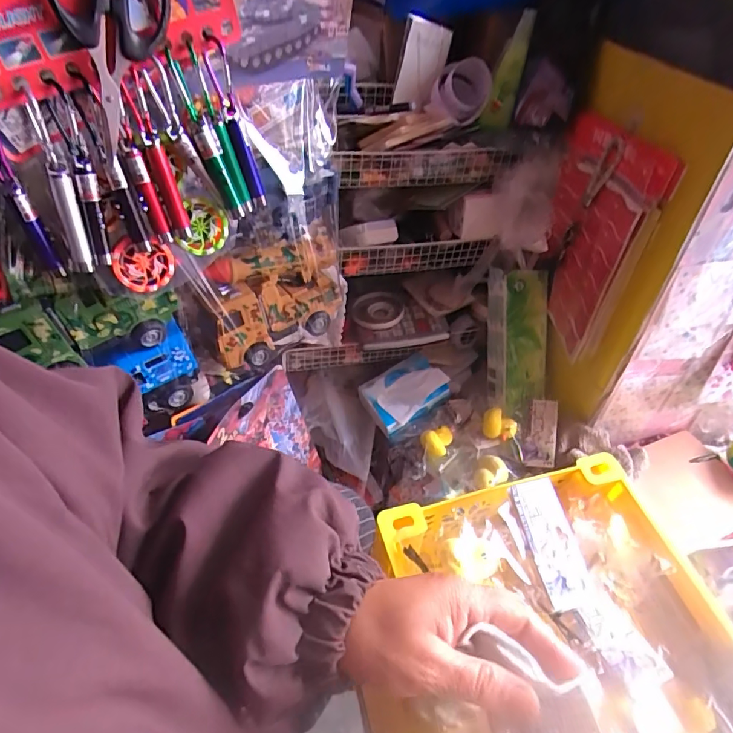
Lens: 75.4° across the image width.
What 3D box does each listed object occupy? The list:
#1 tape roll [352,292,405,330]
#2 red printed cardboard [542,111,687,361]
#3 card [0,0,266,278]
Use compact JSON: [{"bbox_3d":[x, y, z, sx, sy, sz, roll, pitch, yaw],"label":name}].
[{"bbox_3d":[0.018,-0.086,0.732,0.077,0.012,0.074,-12,52,10],"label":"tape roll"},{"bbox_3d":[0.269,-0.148,0.583,0.022,0.254,0.161,-6,41,-9],"label":"red printed cardboard"},{"bbox_3d":[-0.155,-0.163,0.297,0.169,0.165,0.033,-29,44,-15],"label":"card"}]

